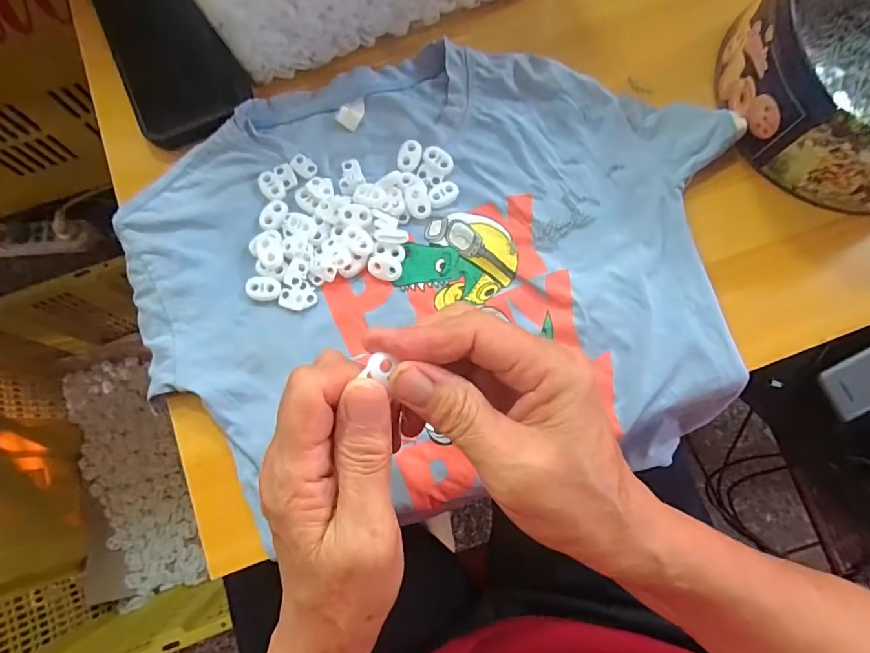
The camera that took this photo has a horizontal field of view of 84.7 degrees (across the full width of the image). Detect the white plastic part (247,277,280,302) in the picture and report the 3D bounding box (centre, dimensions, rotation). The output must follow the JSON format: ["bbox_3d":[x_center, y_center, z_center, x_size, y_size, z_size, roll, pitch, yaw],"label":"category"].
[{"bbox_3d":[-0.112,-0.024,0.312,0.021,0.004,0.016,3,78,-1],"label":"white plastic part"}]

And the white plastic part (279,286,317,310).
[{"bbox_3d":[-0.090,-0.018,0.313,0.023,0.004,0.015,1,78,-1],"label":"white plastic part"}]

